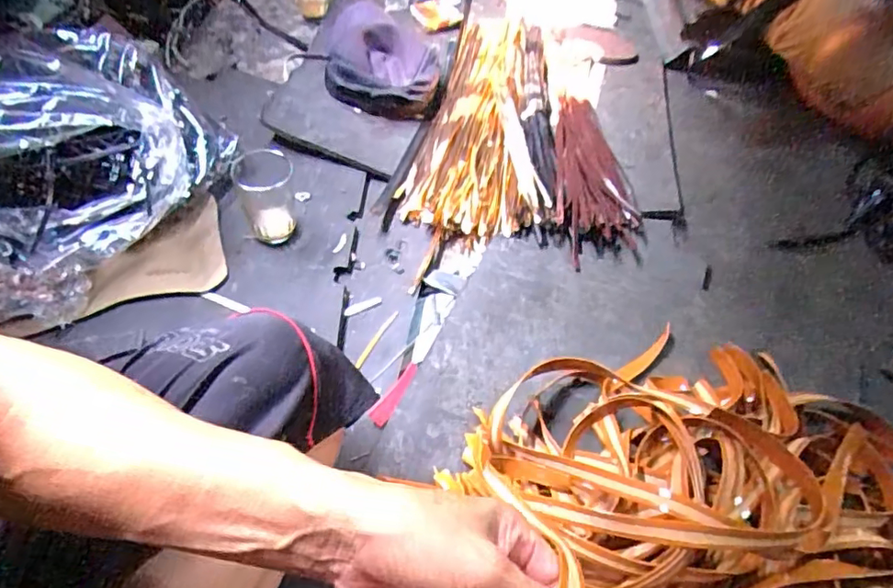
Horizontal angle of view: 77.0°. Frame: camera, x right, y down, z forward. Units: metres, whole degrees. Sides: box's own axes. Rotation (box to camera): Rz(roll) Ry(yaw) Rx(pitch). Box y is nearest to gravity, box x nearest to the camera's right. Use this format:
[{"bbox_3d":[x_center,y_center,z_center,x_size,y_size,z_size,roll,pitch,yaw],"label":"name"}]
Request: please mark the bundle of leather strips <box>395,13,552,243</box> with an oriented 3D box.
[{"bbox_3d":[0.079,-0.290,0.861,0.197,0.031,0.519,12,58,4],"label":"bundle of leather strips"}]

